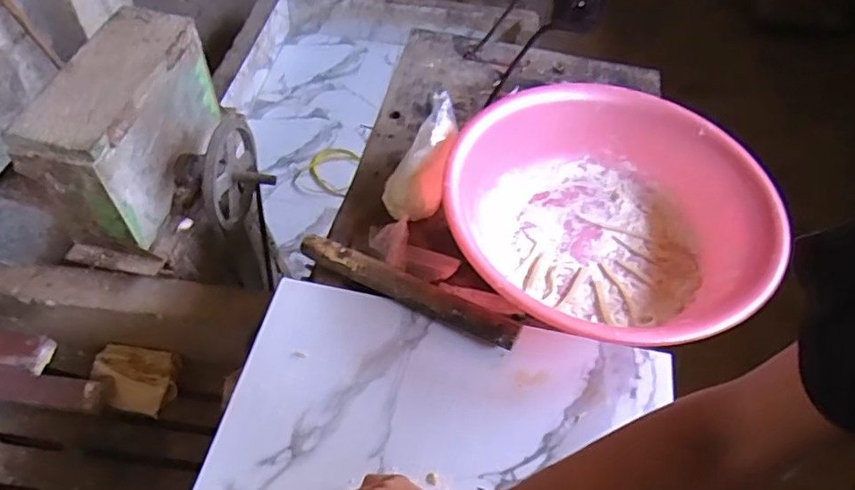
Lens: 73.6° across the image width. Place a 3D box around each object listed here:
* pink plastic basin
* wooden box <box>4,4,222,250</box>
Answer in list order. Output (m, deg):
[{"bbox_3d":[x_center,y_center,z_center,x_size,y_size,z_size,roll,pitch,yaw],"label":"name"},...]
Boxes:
[{"bbox_3d":[0.239,-0.039,0.772,0.422,0.115,0.395,1,51,-1],"label":"pink plastic basin"},{"bbox_3d":[-0.498,-0.204,0.971,0.127,0.228,0.351,7,52,3],"label":"wooden box"}]

